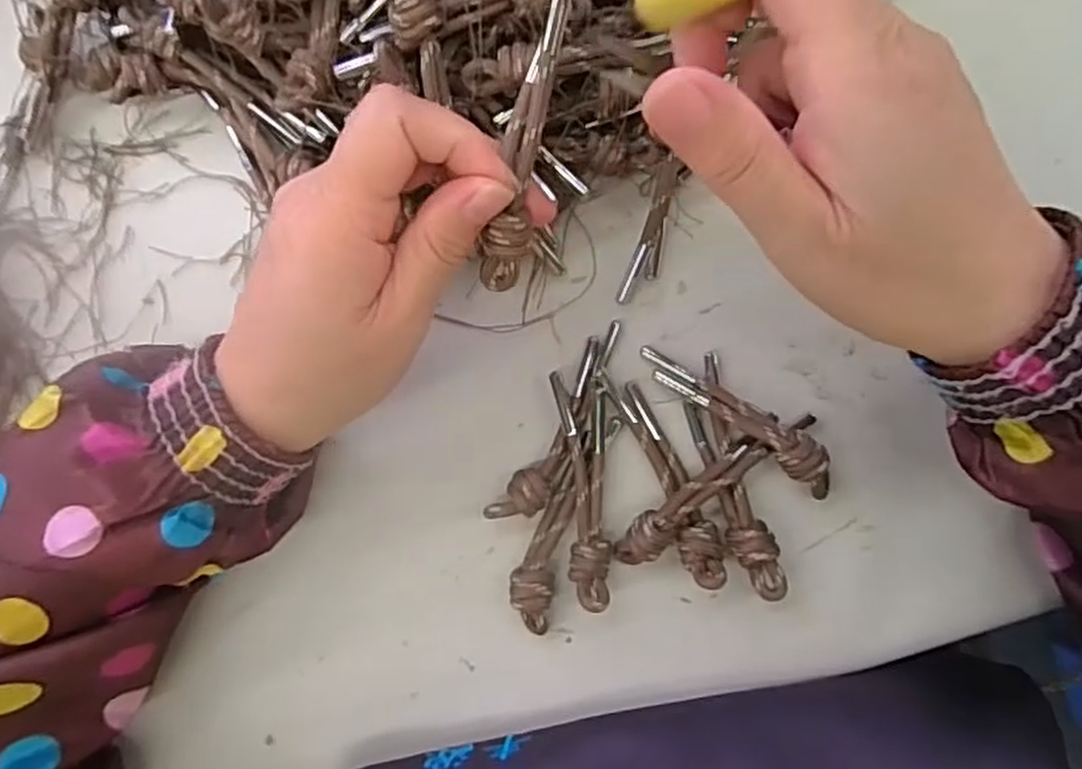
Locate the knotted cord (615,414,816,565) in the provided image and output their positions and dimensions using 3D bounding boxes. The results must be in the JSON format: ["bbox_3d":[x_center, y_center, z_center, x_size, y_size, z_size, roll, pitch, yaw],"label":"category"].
[{"bbox_3d":[0.063,0.036,0.280,0.087,0.017,0.014,-39,85,2],"label":"knotted cord"}]

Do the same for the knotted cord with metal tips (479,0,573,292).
[{"bbox_3d":[-0.004,-0.072,0.222,0.013,0.011,0.093,16,111,5],"label":"knotted cord with metal tips"}]

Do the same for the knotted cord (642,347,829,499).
[{"bbox_3d":[0.073,0.012,0.282,0.082,0.018,0.014,36,90,19],"label":"knotted cord"}]

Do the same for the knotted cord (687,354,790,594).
[{"bbox_3d":[0.071,0.034,0.279,0.017,0.015,0.090,-17,86,4],"label":"knotted cord"}]

